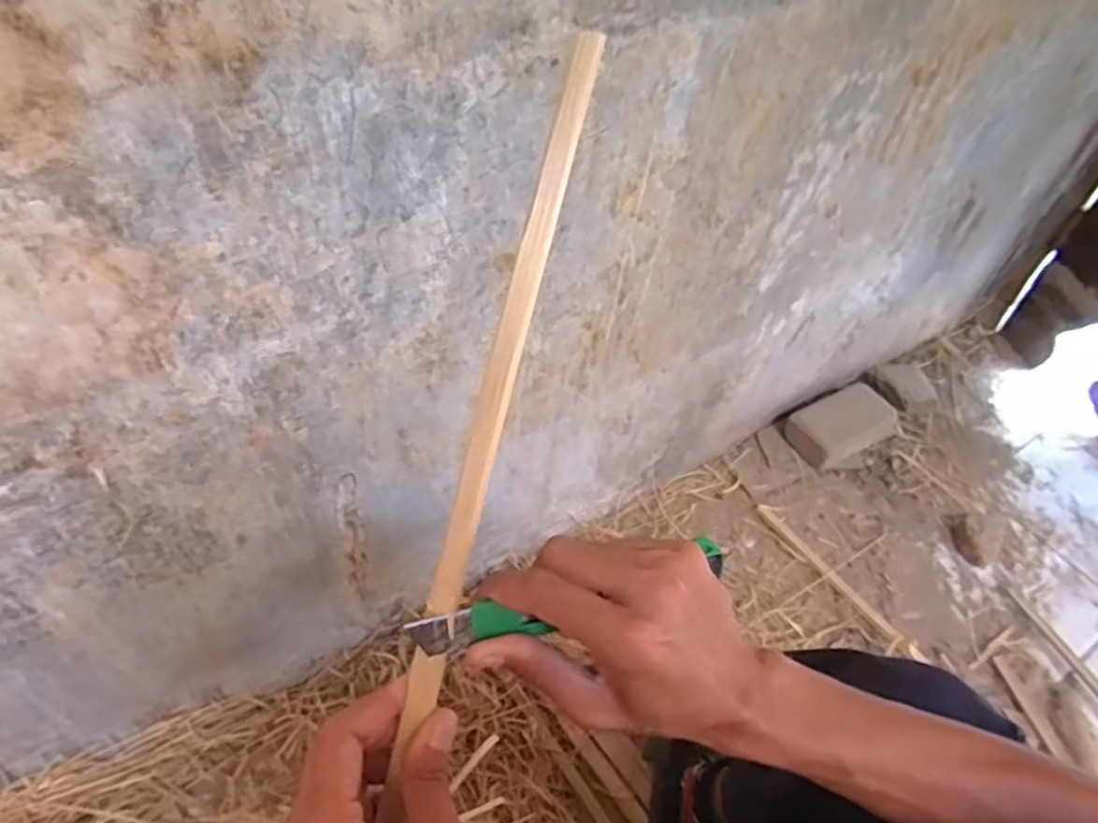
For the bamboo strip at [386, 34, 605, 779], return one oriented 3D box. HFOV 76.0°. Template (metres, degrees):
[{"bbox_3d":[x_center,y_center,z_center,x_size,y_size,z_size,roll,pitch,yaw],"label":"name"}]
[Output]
[{"bbox_3d":[-0.026,0.000,0.322,0.014,0.338,0.008,16,4,7],"label":"bamboo strip"}]

